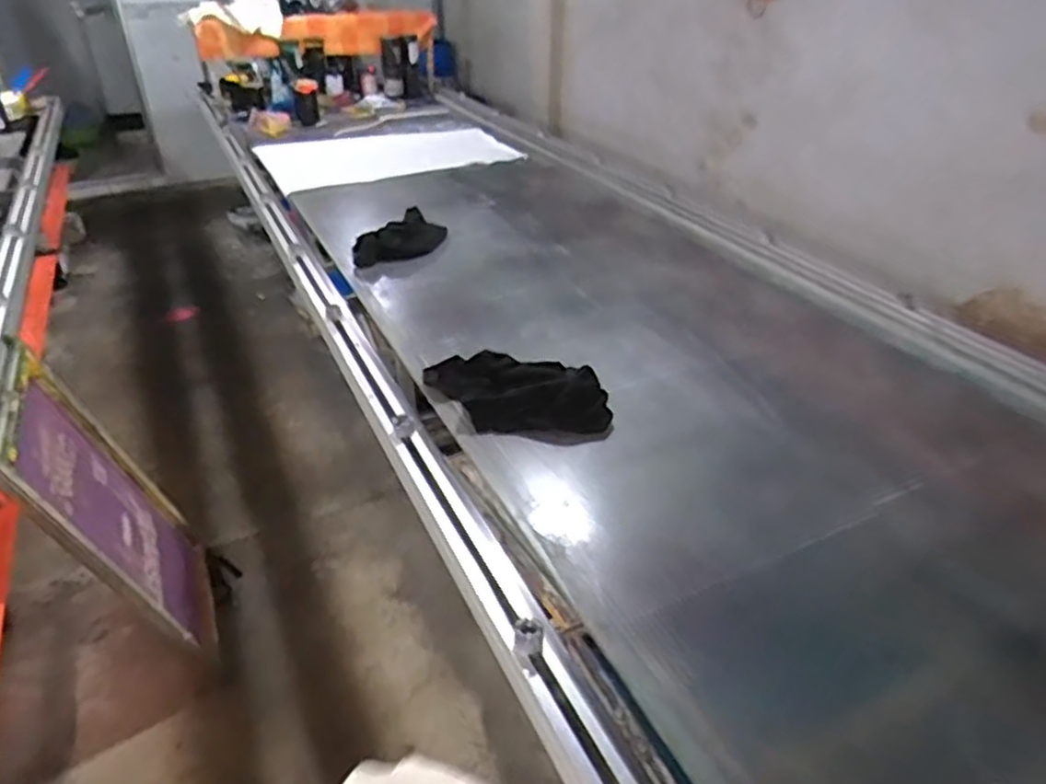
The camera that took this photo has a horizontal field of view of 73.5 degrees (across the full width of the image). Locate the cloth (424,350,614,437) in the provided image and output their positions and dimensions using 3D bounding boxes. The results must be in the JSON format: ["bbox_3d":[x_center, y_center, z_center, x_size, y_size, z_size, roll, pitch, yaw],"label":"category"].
[{"bbox_3d":[-0.018,-0.007,1.428,0.396,0.052,0.217,12,36,12],"label":"cloth"}]

